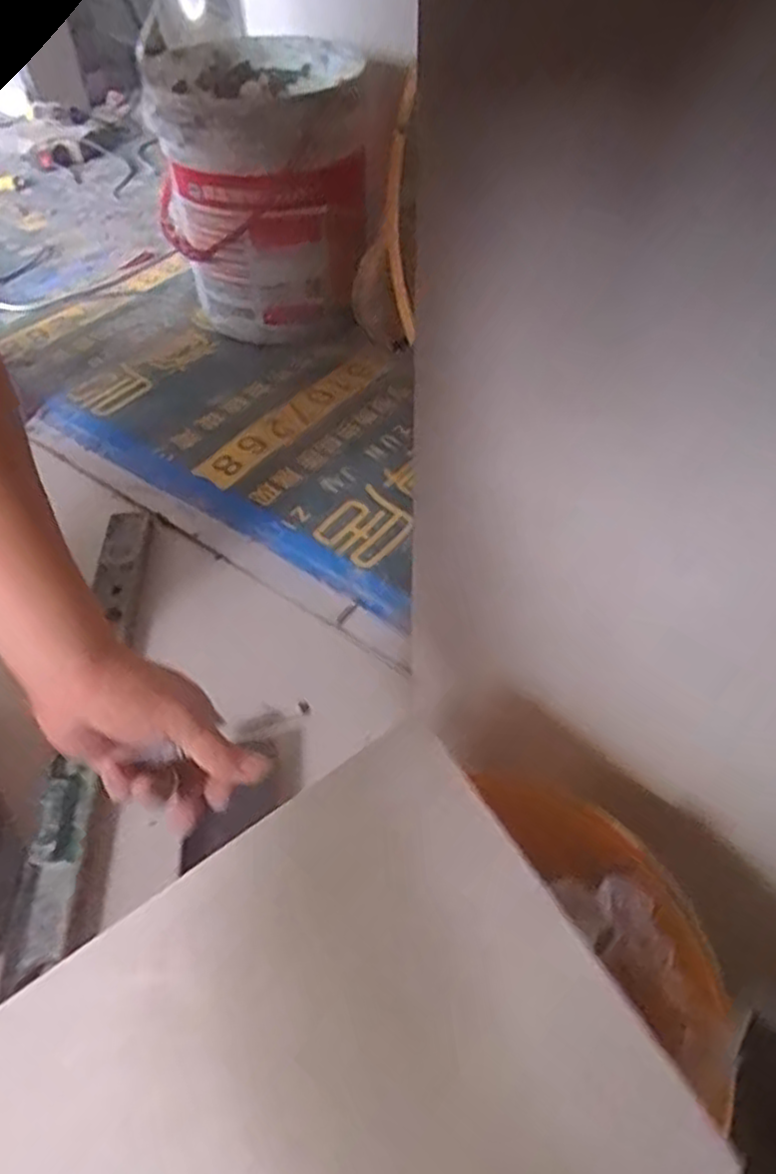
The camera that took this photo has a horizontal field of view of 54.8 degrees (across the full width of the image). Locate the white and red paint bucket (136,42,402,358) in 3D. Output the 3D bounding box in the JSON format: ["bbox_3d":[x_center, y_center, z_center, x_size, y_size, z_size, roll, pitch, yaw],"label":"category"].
[{"bbox_3d":[-0.166,-0.575,1.123,0.335,0.343,0.296,-7,51,-5],"label":"white and red paint bucket"}]

